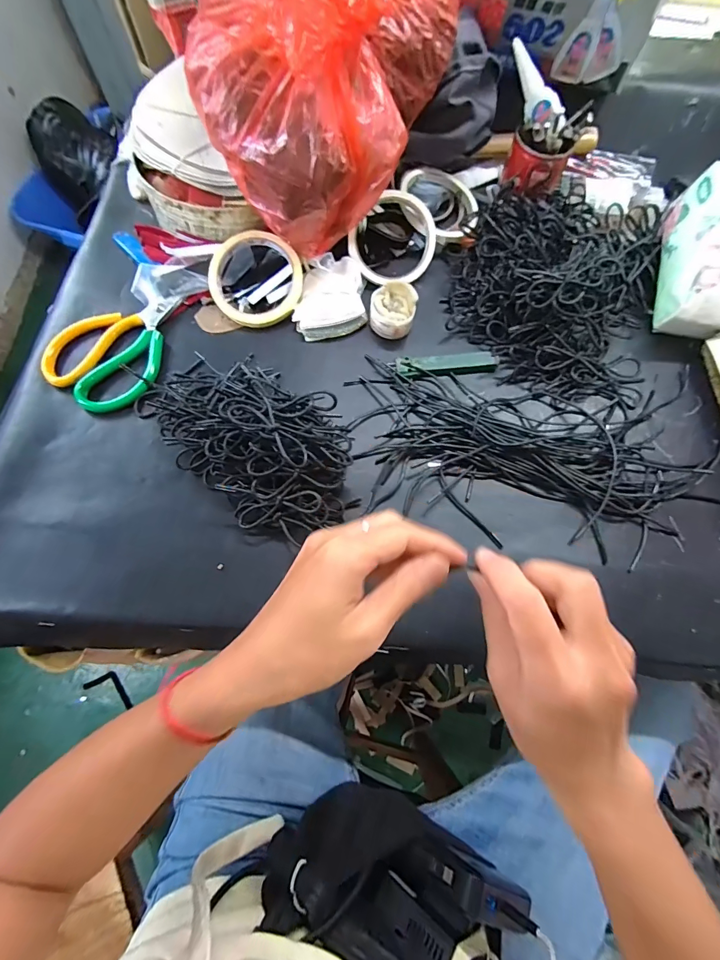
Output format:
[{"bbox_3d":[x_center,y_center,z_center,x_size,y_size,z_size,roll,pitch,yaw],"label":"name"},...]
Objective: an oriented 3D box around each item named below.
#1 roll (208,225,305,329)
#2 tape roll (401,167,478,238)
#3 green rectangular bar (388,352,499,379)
[{"bbox_3d":[-0.106,-0.203,0.406,0.094,0.010,0.094,0,92,-2],"label":"roll"},{"bbox_3d":[0.094,-0.309,0.446,0.086,0.015,0.095,-35,83,-24],"label":"tape roll"},{"bbox_3d":[0.084,-0.114,0.398,0.103,0.015,0.020,-7,70,-4],"label":"green rectangular bar"}]

